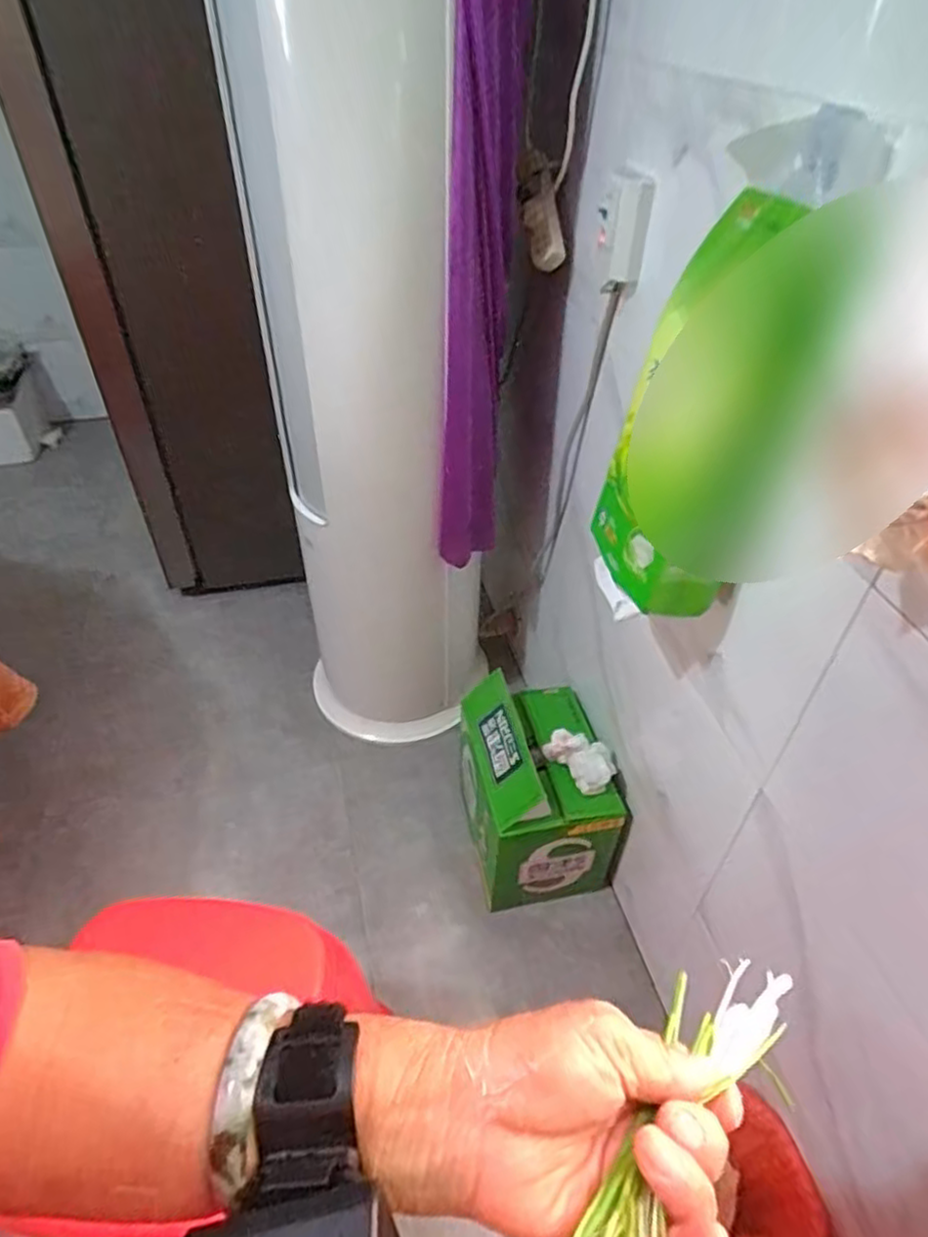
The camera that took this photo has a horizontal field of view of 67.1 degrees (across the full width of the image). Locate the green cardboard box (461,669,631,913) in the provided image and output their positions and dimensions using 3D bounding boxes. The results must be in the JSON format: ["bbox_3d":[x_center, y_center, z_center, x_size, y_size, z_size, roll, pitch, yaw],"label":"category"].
[{"bbox_3d":[0.118,0.284,1.208,0.218,0.261,0.291,-11,45,-13],"label":"green cardboard box"}]

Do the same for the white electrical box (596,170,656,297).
[{"bbox_3d":[0.190,-0.455,0.836,0.058,0.129,0.032,11,44,10],"label":"white electrical box"}]

